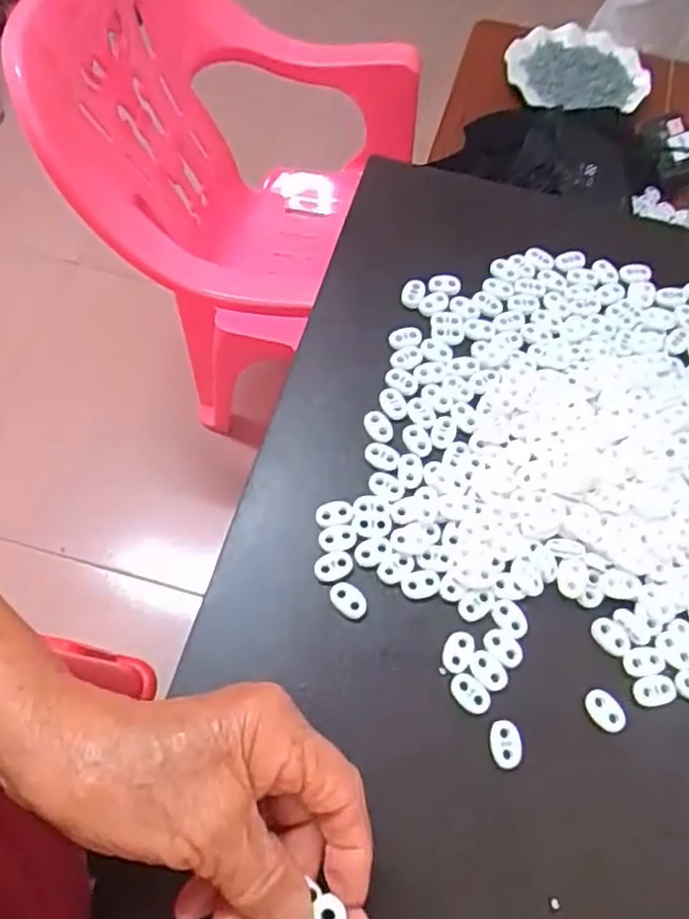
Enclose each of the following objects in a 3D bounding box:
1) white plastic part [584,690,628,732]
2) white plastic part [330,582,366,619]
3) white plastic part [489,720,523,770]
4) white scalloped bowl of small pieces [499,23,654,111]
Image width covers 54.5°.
[{"bbox_3d":[0.140,0.134,0.358,0.024,0.004,0.015,39,69,16],"label":"white plastic part"},{"bbox_3d":[0.002,0.080,0.380,0.023,0.004,0.015,36,68,15],"label":"white plastic part"},{"bbox_3d":[0.085,0.149,0.350,0.016,0.004,0.023,-1,64,-3],"label":"white plastic part"},{"bbox_3d":[0.319,-0.530,0.915,0.185,0.025,0.188,1,64,-2],"label":"white scalloped bowl of small pieces"}]

